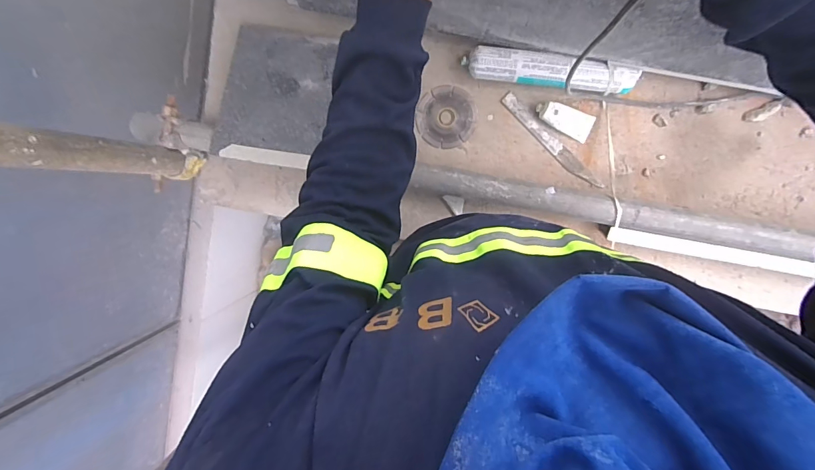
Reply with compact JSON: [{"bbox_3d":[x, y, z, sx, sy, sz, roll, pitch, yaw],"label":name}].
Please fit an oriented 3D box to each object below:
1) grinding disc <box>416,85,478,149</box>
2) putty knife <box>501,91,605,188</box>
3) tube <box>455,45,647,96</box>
[{"bbox_3d":[0.072,-0.207,0.681,0.096,0.008,0.103,5,98,6],"label":"grinding disc"},{"bbox_3d":[0.250,-0.160,0.670,0.224,0.009,0.024,45,100,-1],"label":"putty knife"},{"bbox_3d":[0.230,-0.267,0.634,0.268,0.058,0.049,8,98,5],"label":"tube"}]

